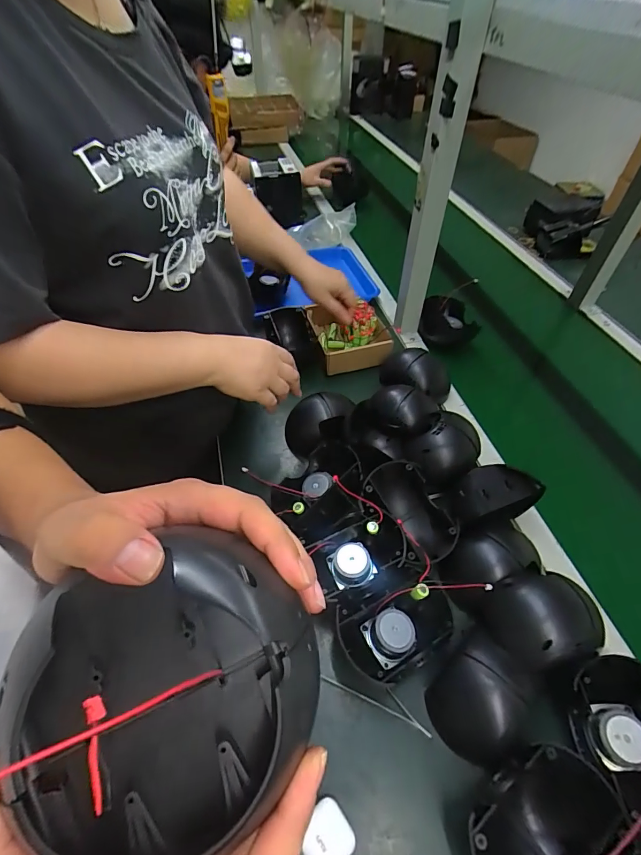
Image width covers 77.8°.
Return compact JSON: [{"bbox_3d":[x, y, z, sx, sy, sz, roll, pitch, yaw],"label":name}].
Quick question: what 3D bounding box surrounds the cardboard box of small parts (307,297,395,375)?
[{"bbox_3d":[0.051,-0.190,0.797,0.139,0.076,0.159,-8,49,-12],"label":"cardboard box of small parts"}]

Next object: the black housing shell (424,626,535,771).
[{"bbox_3d":[0.167,0.283,0.418,0.100,0.072,0.093,-30,57,-28],"label":"black housing shell"}]

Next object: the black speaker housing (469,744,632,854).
[{"bbox_3d":[0.189,0.357,0.346,0.131,0.072,0.091,-25,55,-25],"label":"black speaker housing"}]

